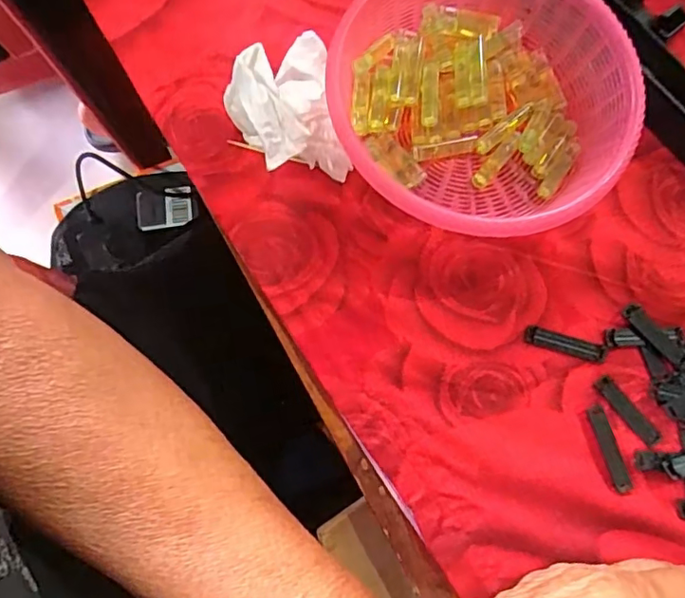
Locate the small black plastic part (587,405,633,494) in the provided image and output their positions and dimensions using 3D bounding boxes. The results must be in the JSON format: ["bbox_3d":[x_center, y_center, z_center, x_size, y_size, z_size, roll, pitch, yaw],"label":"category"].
[{"bbox_3d":[0.148,0.083,0.302,0.010,0.004,0.046,-14,77,-5],"label":"small black plastic part"}]

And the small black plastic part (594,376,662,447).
[{"bbox_3d":[0.162,0.063,0.309,0.011,0.004,0.045,-39,80,-10],"label":"small black plastic part"}]

